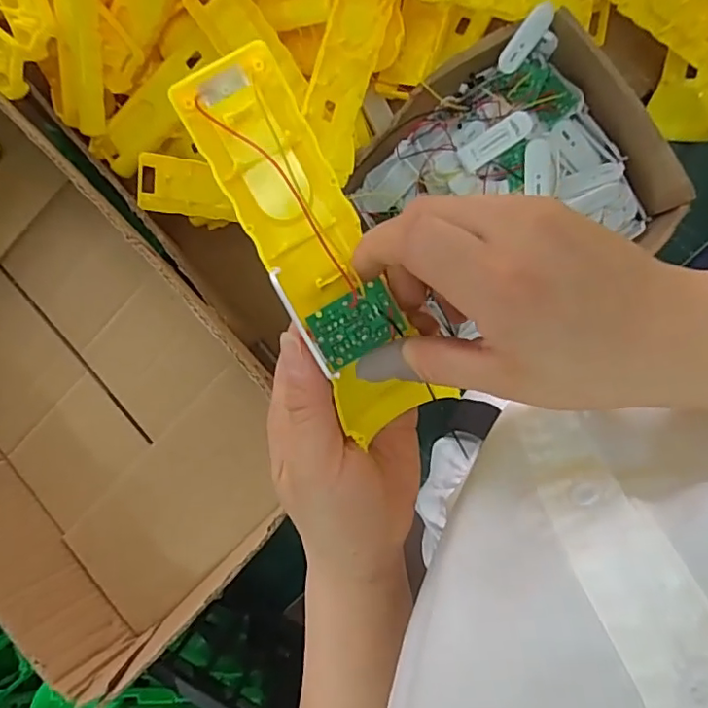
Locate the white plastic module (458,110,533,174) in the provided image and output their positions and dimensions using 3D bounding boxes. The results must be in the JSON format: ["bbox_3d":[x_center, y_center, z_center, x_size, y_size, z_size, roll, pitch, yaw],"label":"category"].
[{"bbox_3d":[0.107,-0.162,0.428,0.057,0.013,0.021,-34,87,9],"label":"white plastic module"}]

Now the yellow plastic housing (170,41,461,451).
[{"bbox_3d":[-0.016,-0.042,0.235,0.042,0.022,0.161,-23,102,9],"label":"yellow plastic housing"}]

